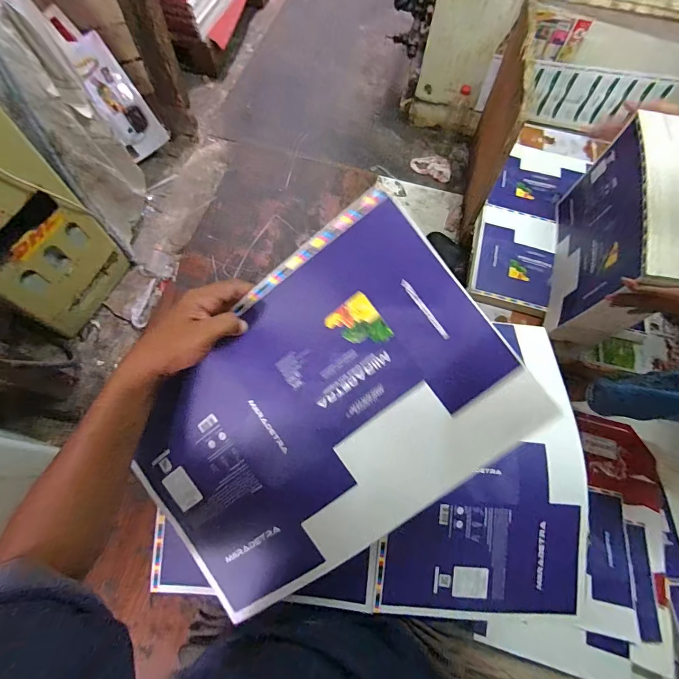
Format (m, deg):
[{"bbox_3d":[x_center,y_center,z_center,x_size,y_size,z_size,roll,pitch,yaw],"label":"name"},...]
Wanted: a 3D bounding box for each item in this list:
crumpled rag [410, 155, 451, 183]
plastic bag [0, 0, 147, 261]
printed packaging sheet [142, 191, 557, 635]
[{"bbox_3d":[0.328,-0.615,1.293,0.151,0.016,0.108,22,69,9],"label":"crumpled rag"},{"bbox_3d":[-0.683,-0.483,0.892,0.184,0.588,0.245,8,68,3],"label":"plastic bag"},{"bbox_3d":[-0.034,0.094,0.400,0.435,0.023,0.284,-40,86,9],"label":"printed packaging sheet"}]

